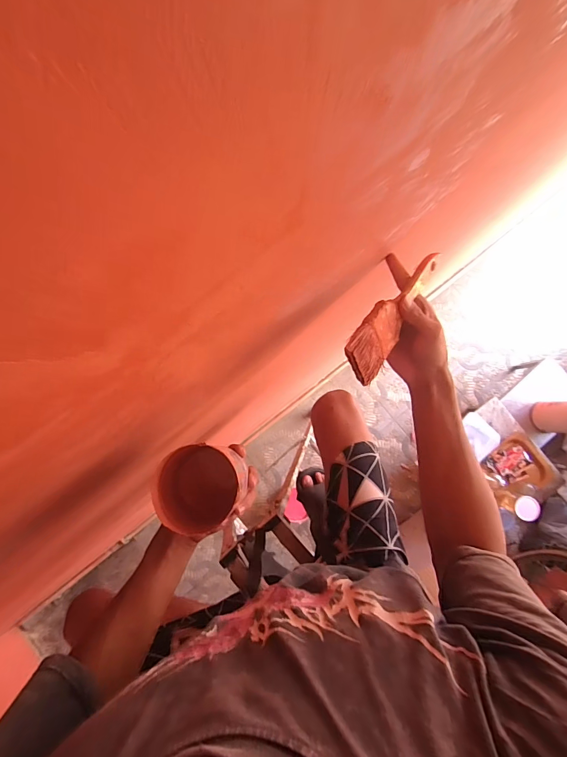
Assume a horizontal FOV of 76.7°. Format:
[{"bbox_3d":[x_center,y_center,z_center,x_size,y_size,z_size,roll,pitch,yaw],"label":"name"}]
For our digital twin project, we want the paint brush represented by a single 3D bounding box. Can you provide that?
[{"bbox_3d":[0.133,-0.084,0.420,0.187,0.013,0.059,-54,129,-18],"label":"paint brush"}]

